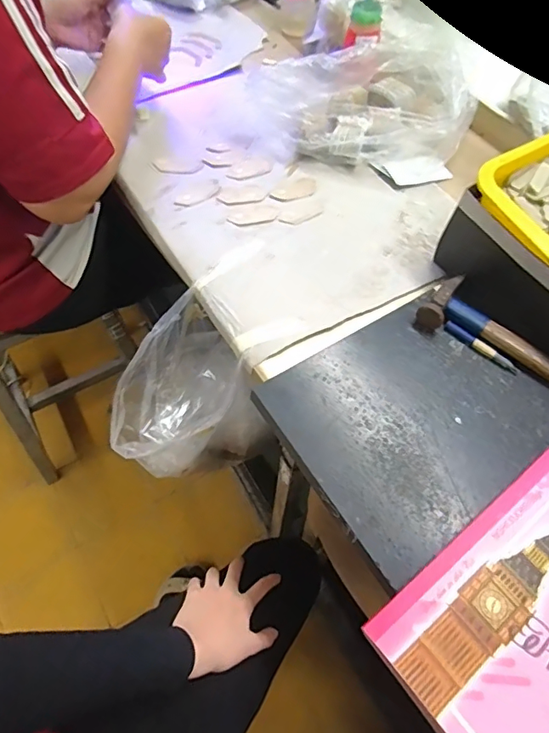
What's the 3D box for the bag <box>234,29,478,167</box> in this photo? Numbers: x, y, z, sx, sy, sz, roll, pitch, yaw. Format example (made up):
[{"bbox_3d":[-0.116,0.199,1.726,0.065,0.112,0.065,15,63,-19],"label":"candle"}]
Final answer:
[{"bbox_3d":[0.122,-0.408,0.745,0.348,0.113,0.200,6,59,2],"label":"bag"}]

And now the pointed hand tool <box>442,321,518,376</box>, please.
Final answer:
[{"bbox_3d":[0.224,-0.021,0.535,0.087,0.012,0.009,35,65,18],"label":"pointed hand tool"}]

